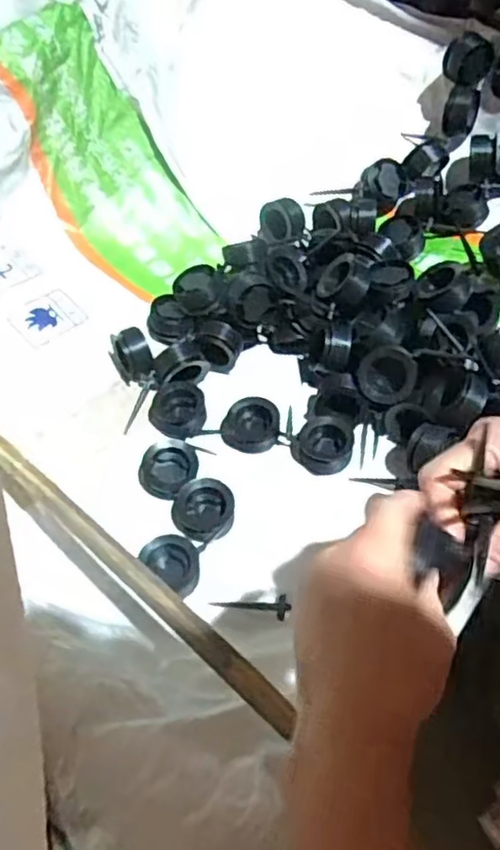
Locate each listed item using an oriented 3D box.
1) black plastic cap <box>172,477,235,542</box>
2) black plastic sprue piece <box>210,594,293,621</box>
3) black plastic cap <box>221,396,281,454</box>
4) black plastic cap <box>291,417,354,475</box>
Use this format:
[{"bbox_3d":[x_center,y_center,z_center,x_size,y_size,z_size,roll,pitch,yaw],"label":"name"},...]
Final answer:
[{"bbox_3d":[-0.048,0.089,0.655,0.060,0.035,0.062,2,58,-3],"label":"black plastic cap"},{"bbox_3d":[0.001,0.168,0.602,0.076,0.014,0.024,1,57,13],"label":"black plastic sprue piece"},{"bbox_3d":[0.001,0.001,0.709,0.062,0.034,0.052,4,58,-2],"label":"black plastic cap"},{"bbox_3d":[0.079,0.022,0.691,0.062,0.026,0.061,2,58,-3],"label":"black plastic cap"}]

